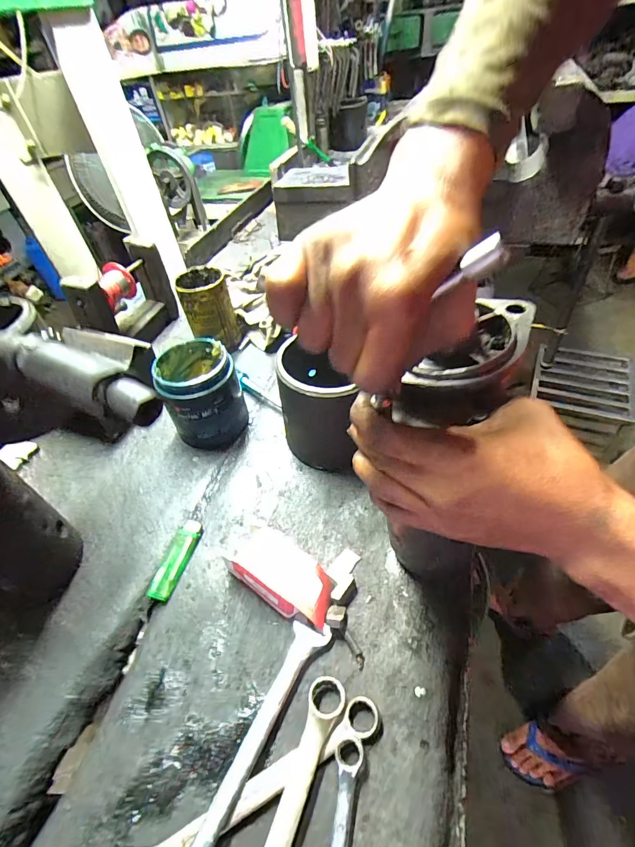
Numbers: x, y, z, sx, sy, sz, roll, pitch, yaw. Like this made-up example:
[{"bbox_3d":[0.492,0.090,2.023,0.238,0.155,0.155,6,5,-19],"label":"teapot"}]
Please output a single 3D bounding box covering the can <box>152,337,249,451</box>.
[{"bbox_3d":[-0.138,-0.035,0.478,0.085,0.103,0.088,-15,47,-10],"label":"can"}]

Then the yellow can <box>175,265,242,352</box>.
[{"bbox_3d":[-0.166,-0.172,0.595,0.072,0.105,0.078,-24,49,-18],"label":"yellow can"}]

